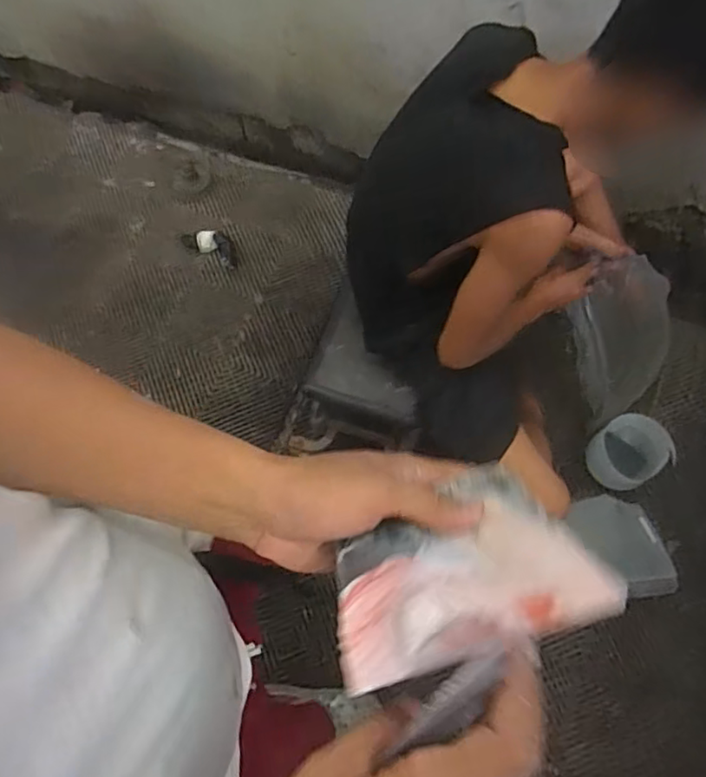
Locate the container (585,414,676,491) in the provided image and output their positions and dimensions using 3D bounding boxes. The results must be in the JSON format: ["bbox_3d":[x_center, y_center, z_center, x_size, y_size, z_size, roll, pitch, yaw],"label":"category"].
[{"bbox_3d":[0.632,0.148,1.391,0.161,0.104,0.156,-30,73,-8],"label":"container"}]

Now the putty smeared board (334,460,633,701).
[{"bbox_3d":[0.056,0.097,0.330,0.144,0.015,0.100,-16,44,-11],"label":"putty smeared board"}]

